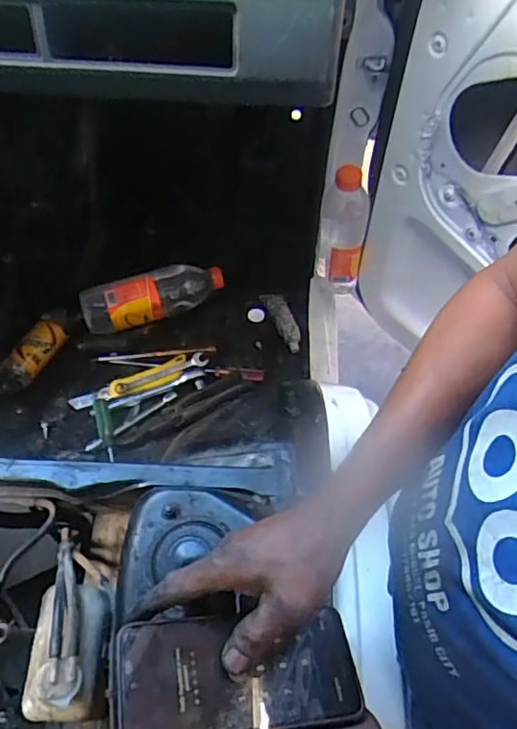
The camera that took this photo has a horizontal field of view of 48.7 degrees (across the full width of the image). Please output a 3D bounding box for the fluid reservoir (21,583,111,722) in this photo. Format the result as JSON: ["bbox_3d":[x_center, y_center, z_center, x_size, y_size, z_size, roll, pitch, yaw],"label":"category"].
[{"bbox_3d":[-0.208,0.315,0.639,0.083,0.079,0.140,1,55,-2],"label":"fluid reservoir"}]

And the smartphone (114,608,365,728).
[{"bbox_3d":[-0.012,0.211,0.393,0.167,0.005,0.077,3,45,-19],"label":"smartphone"}]

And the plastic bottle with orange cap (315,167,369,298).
[{"bbox_3d":[0.140,-0.218,0.959,0.070,0.251,0.070,-1,55,-3],"label":"plastic bottle with orange cap"}]

